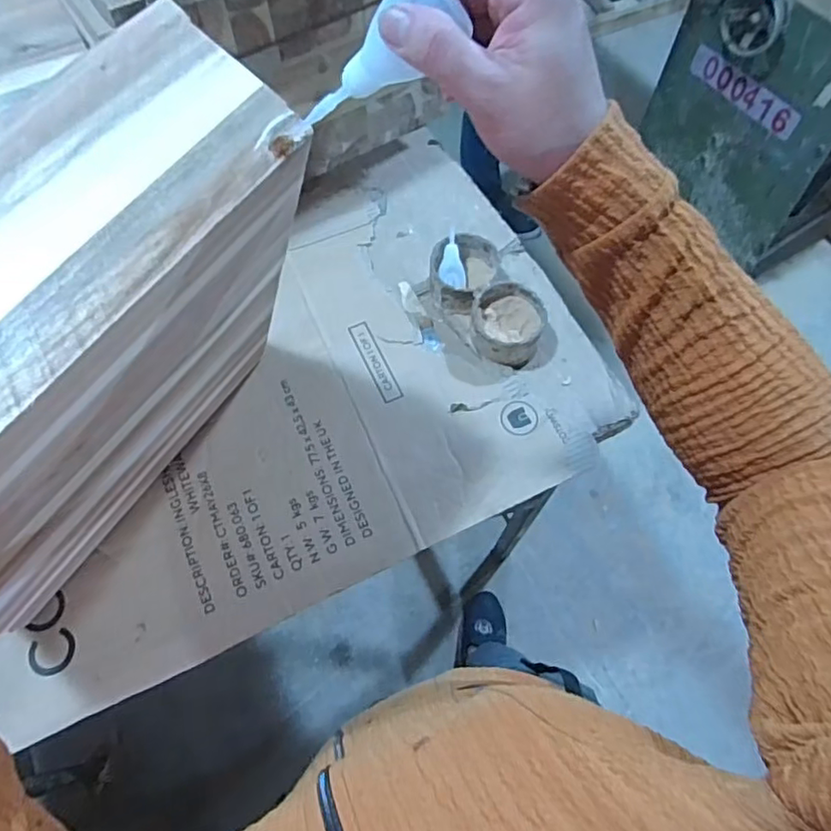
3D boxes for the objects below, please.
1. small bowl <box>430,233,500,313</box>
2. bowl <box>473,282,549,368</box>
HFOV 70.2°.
[{"bbox_3d":[0.060,-0.171,0.713,0.084,0.053,0.097,12,66,5],"label":"small bowl"},{"bbox_3d":[0.106,-0.103,0.680,0.081,0.045,0.088,0,66,0],"label":"bowl"}]

